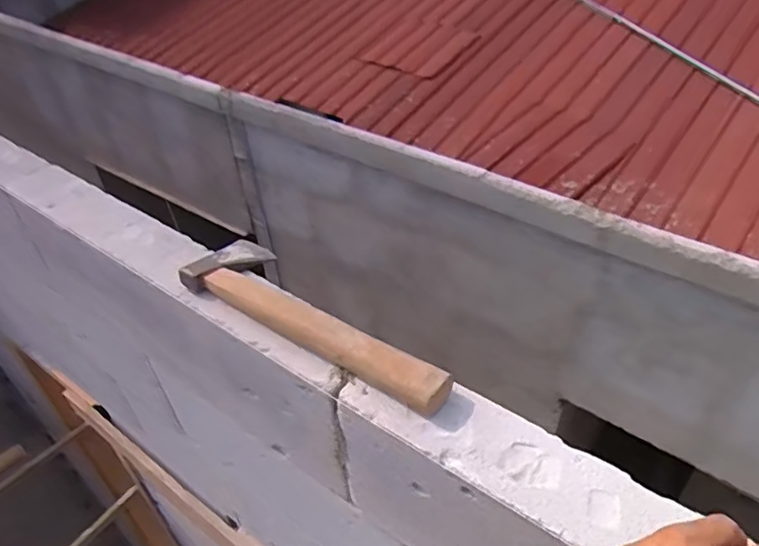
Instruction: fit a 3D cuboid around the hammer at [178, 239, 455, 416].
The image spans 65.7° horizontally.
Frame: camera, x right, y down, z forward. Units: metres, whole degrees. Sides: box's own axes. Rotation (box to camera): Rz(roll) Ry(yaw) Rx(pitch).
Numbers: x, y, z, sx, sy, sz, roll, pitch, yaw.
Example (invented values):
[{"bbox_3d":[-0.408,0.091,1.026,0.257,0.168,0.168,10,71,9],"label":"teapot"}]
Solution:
[{"bbox_3d":[-0.060,0.032,0.569,0.311,0.034,0.086,23,47,28],"label":"hammer"}]

